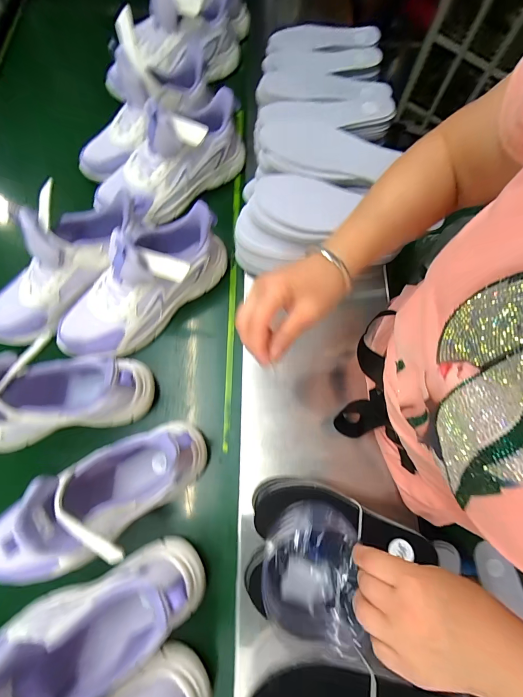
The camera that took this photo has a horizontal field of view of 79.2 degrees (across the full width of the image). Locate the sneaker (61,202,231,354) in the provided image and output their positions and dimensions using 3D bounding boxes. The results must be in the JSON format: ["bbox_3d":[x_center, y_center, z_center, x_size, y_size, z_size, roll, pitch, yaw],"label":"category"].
[{"bbox_3d":[-0.168,-0.090,0.457,0.284,0.137,0.100,-43,79,-11],"label":"sneaker"}]

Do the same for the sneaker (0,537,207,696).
[{"bbox_3d":[-0.202,0.309,0.322,0.276,0.147,0.087,-23,76,-7],"label":"sneaker"}]

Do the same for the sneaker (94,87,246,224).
[{"bbox_3d":[-0.151,-0.324,0.534,0.286,0.137,0.108,-39,78,-11],"label":"sneaker"}]

